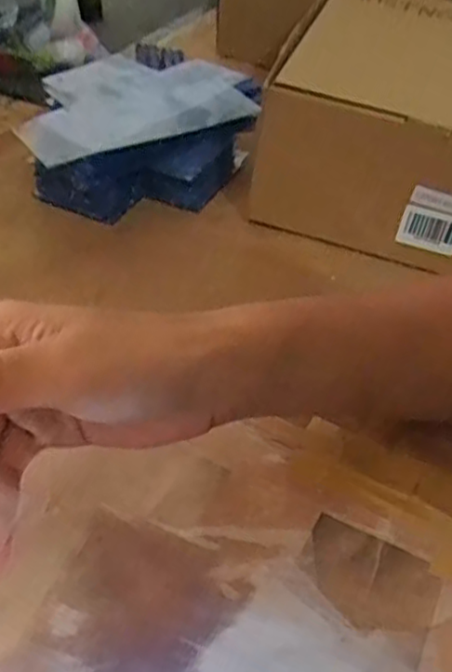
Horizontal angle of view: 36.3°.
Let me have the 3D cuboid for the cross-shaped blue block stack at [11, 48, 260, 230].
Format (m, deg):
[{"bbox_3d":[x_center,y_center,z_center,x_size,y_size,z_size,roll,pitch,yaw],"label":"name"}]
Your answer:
[{"bbox_3d":[-0.067,-0.155,0.531,0.175,0.076,0.139,-16,45,-19],"label":"cross-shaped blue block stack"}]

